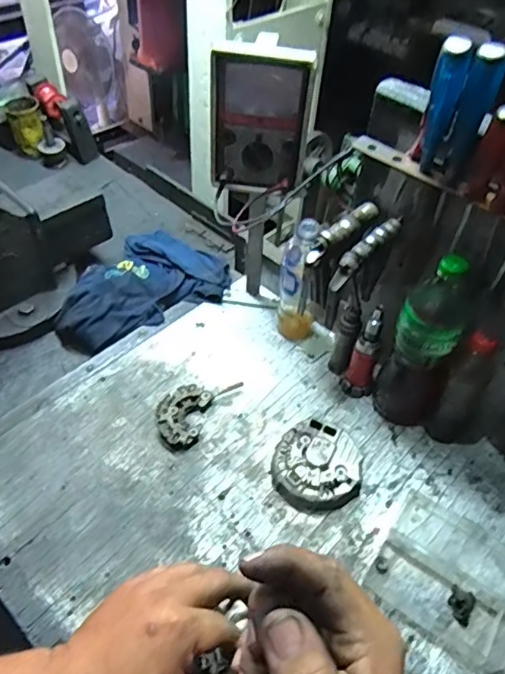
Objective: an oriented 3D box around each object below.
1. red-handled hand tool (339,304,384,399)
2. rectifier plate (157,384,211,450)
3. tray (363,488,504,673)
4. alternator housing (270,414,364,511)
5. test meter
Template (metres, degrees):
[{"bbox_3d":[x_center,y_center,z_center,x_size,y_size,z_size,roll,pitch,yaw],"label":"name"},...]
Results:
[{"bbox_3d":[0.156,0.024,0.749,0.035,0.154,0.033,-5,49,-9],"label":"red-handled hand tool"},{"bbox_3d":[-0.100,0.110,0.756,0.062,0.018,0.096,13,49,7],"label":"rectifier plate"},{"bbox_3d":[0.233,0.272,0.628,0.161,0.021,0.144,29,53,20],"label":"tray"},{"bbox_3d":[0.081,0.163,0.707,0.114,0.040,0.120,2,48,-2],"label":"alternator housing"},{"bbox_3d":[0.009,-0.272,0.678,0.118,0.167,0.040,8,48,3],"label":"test meter"}]

